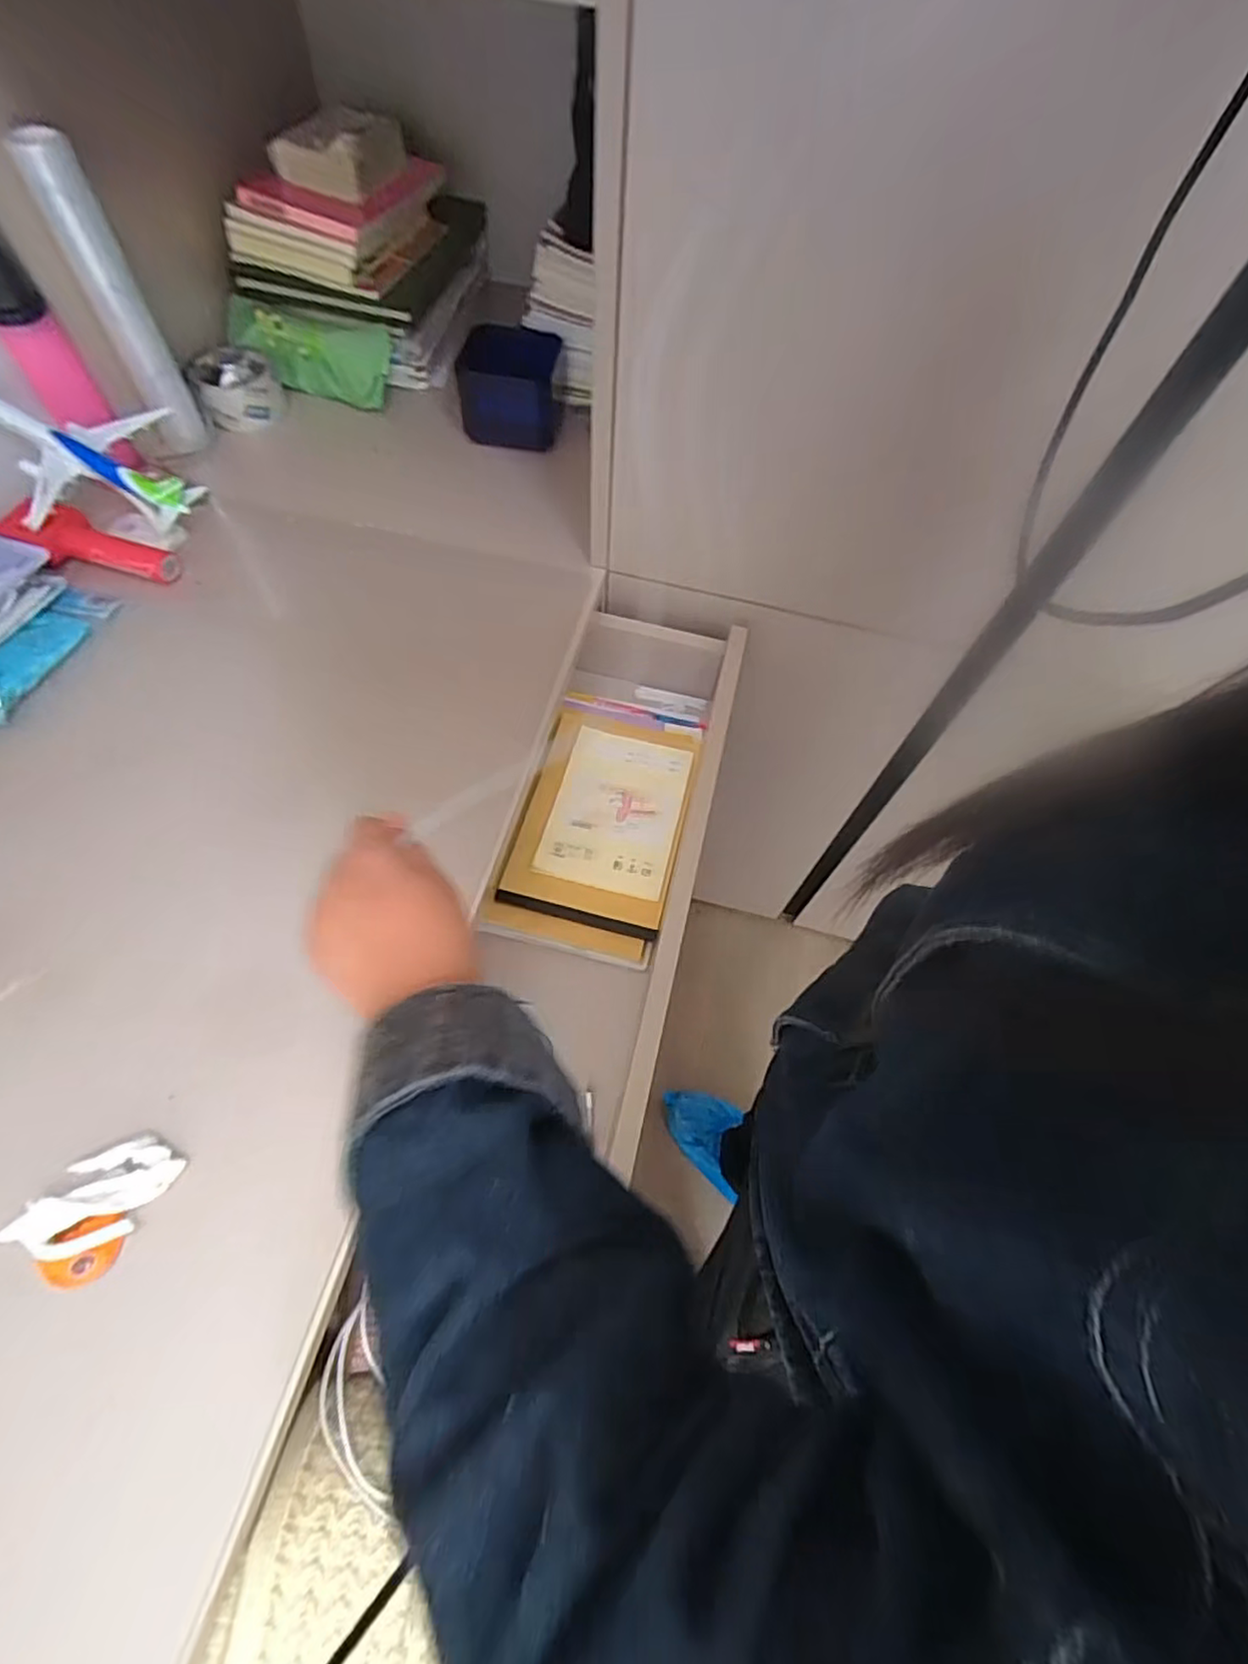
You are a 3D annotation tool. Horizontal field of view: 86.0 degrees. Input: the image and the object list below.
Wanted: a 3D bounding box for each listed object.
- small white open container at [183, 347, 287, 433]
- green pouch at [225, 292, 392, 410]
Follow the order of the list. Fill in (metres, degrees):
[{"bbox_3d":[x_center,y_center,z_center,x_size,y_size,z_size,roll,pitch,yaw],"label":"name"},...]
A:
[{"bbox_3d":[-0.439,-0.506,0.763,0.090,0.051,0.077,-21,64,-14],"label":"small white open container"},{"bbox_3d":[-0.369,-0.561,0.784,0.187,0.087,0.048,13,61,4],"label":"green pouch"}]

